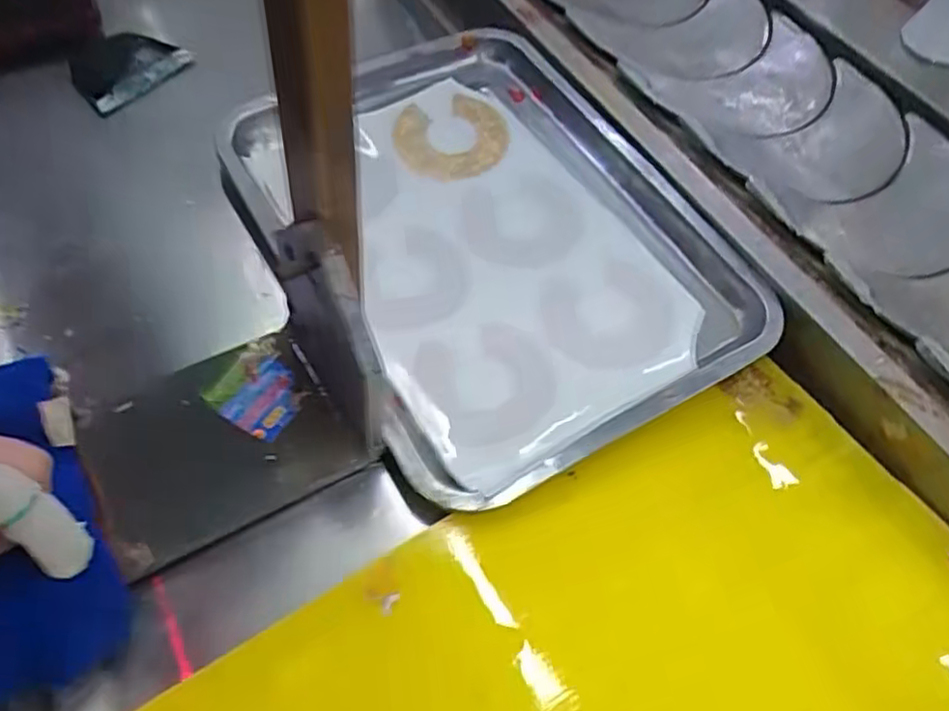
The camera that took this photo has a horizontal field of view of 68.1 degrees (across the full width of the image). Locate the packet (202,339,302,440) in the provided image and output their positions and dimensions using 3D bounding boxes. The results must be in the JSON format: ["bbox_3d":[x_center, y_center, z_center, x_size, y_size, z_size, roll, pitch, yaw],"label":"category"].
[{"bbox_3d":[-0.118,0.017,0.392,0.048,0.008,0.050,29,59,15],"label":"packet"}]

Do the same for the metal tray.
[{"bbox_3d":[0.007,-0.088,0.476,0.264,0.043,0.348,-26,62,-19],"label":"metal tray"}]

